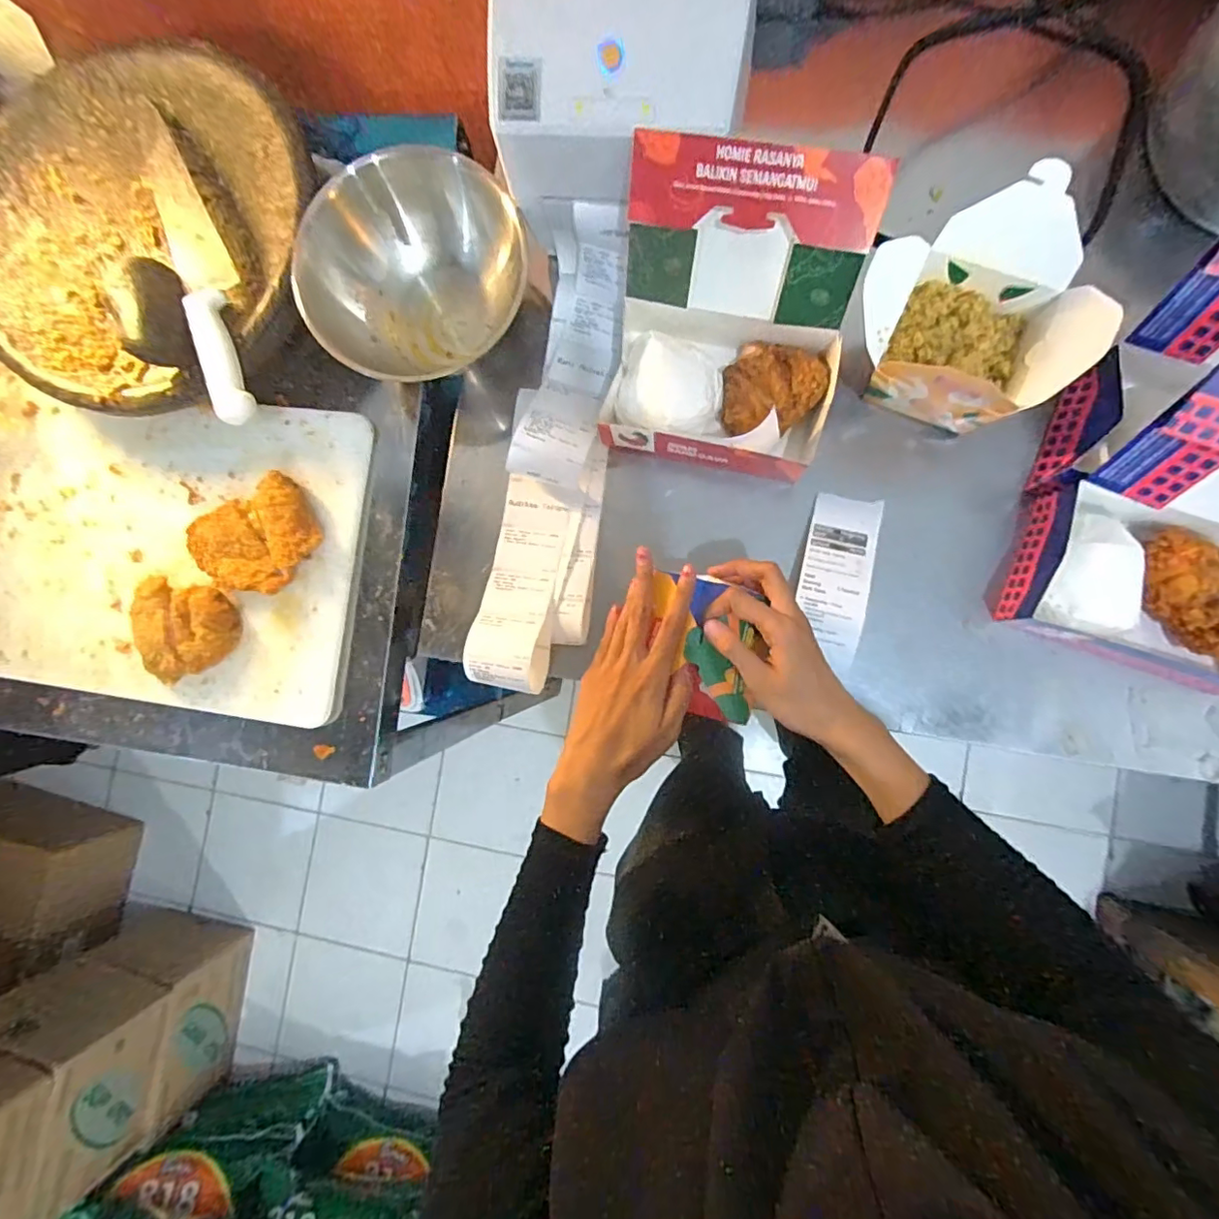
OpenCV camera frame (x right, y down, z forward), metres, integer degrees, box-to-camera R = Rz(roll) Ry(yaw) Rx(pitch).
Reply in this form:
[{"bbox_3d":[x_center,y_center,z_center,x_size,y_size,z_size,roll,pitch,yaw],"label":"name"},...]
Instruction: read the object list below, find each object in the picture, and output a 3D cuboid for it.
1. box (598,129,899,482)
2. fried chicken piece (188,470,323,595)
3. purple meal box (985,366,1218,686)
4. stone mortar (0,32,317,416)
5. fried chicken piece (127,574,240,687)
[{"bbox_3d":[0.093,-0.216,0.432,0.179,0.134,0.178,13,89,8],"label":"box"},{"bbox_3d":[-0.325,-0.062,0.520,0.112,0.032,0.091,-30,84,5],"label":"fried chicken piece"},{"bbox_3d":[0.417,-0.042,0.377,0.183,0.127,0.157,21,90,8],"label":"purple meal box"},{"bbox_3d":[-0.430,-0.350,0.507,0.370,0.069,0.334,26,90,8],"label":"stone mortar"},{"bbox_3d":[-0.398,0.022,0.516,0.090,0.026,0.090,10,88,8],"label":"fried chicken piece"}]

